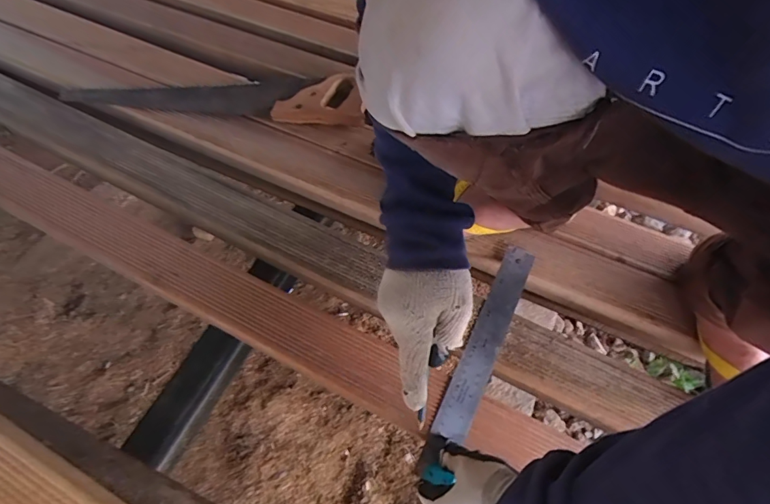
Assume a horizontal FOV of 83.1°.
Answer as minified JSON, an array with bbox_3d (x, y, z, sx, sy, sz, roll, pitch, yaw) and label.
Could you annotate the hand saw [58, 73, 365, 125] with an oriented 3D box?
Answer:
[{"bbox_3d":[-0.278,-0.241,0.702,0.507,0.029,0.102,2,59,-1],"label":"hand saw"}]

